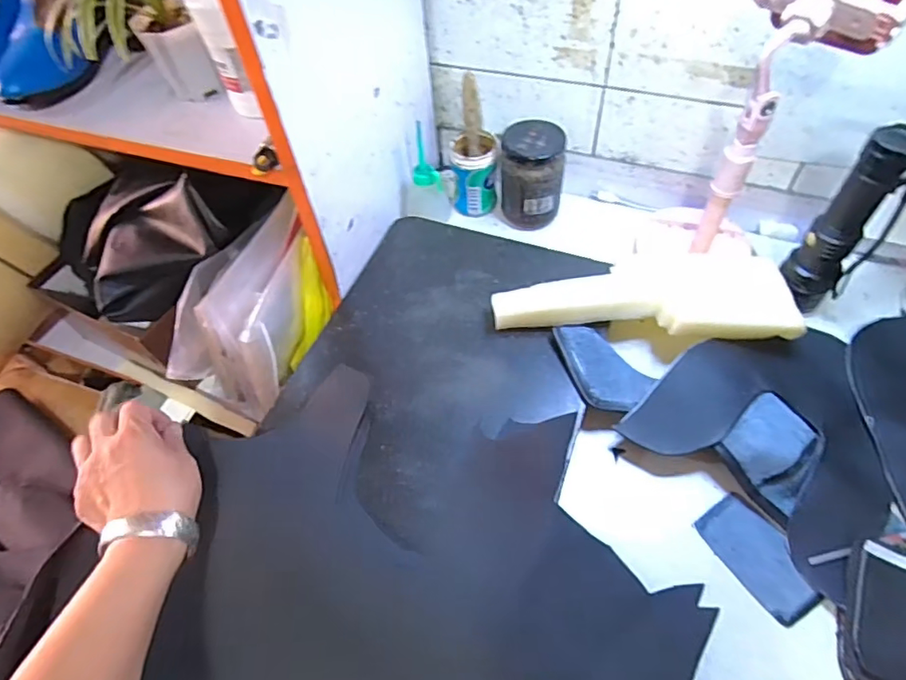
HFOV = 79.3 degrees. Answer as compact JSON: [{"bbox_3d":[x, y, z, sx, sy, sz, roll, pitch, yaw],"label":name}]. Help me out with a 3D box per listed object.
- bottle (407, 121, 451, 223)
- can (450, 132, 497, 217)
[{"bbox_3d":[-0.026,-0.178,0.584,0.048,0.117,0.032,-4,53,2],"label":"bottle"},{"bbox_3d":[0.024,-0.183,0.610,0.052,0.075,0.049,-3,55,5],"label":"can"}]

